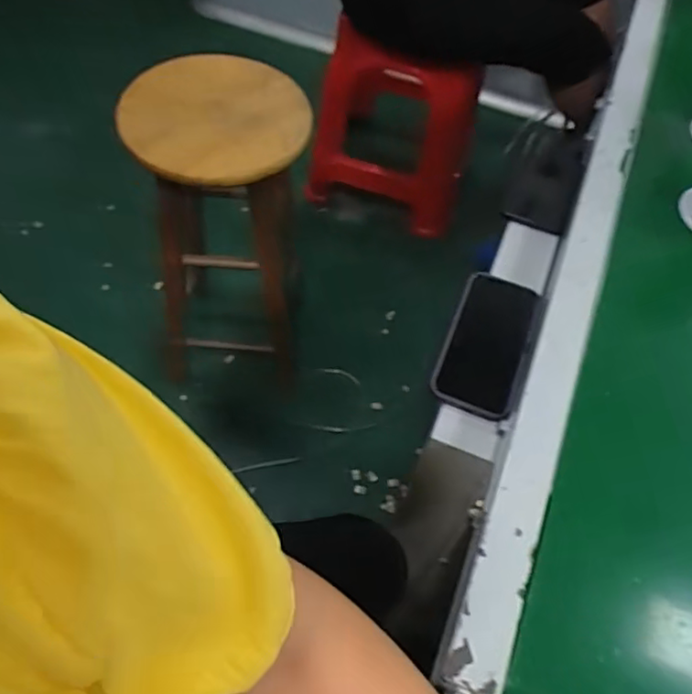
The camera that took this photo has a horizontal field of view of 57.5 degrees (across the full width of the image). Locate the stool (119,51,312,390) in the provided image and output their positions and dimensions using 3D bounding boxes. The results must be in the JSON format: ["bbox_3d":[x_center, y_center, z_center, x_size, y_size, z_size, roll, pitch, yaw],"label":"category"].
[{"bbox_3d":[-0.212,-0.197,1.165,0.269,0.571,0.279,1,56,-4],"label":"stool"}]

